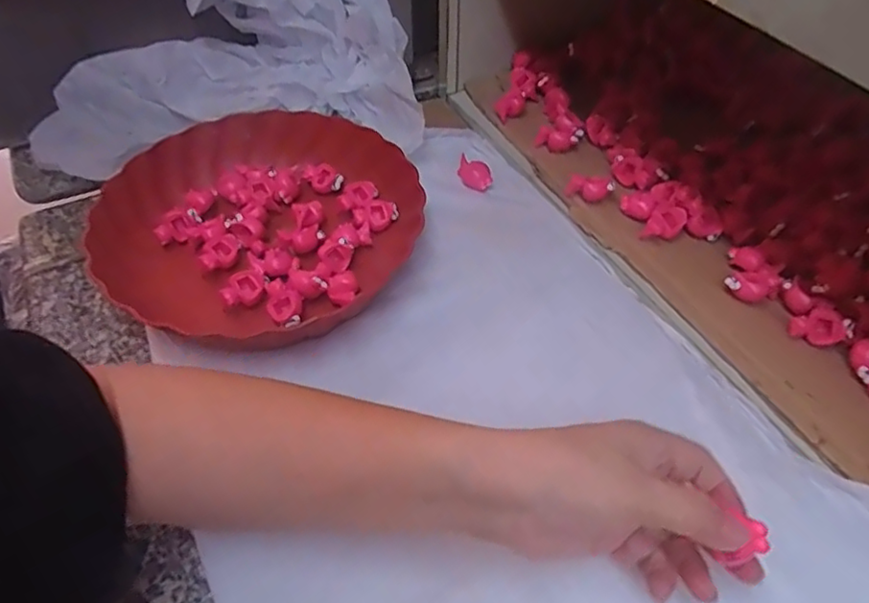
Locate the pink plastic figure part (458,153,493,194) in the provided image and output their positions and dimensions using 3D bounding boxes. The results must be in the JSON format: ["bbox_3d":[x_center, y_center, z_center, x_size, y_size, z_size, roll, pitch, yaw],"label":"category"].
[{"bbox_3d":[0.034,-0.116,0.550,0.039,0.017,0.020,34,58,25],"label":"pink plastic figure part"}]

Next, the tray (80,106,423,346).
[{"bbox_3d":[-0.139,-0.062,0.496,0.227,0.057,0.235,34,58,25],"label":"tray"}]

